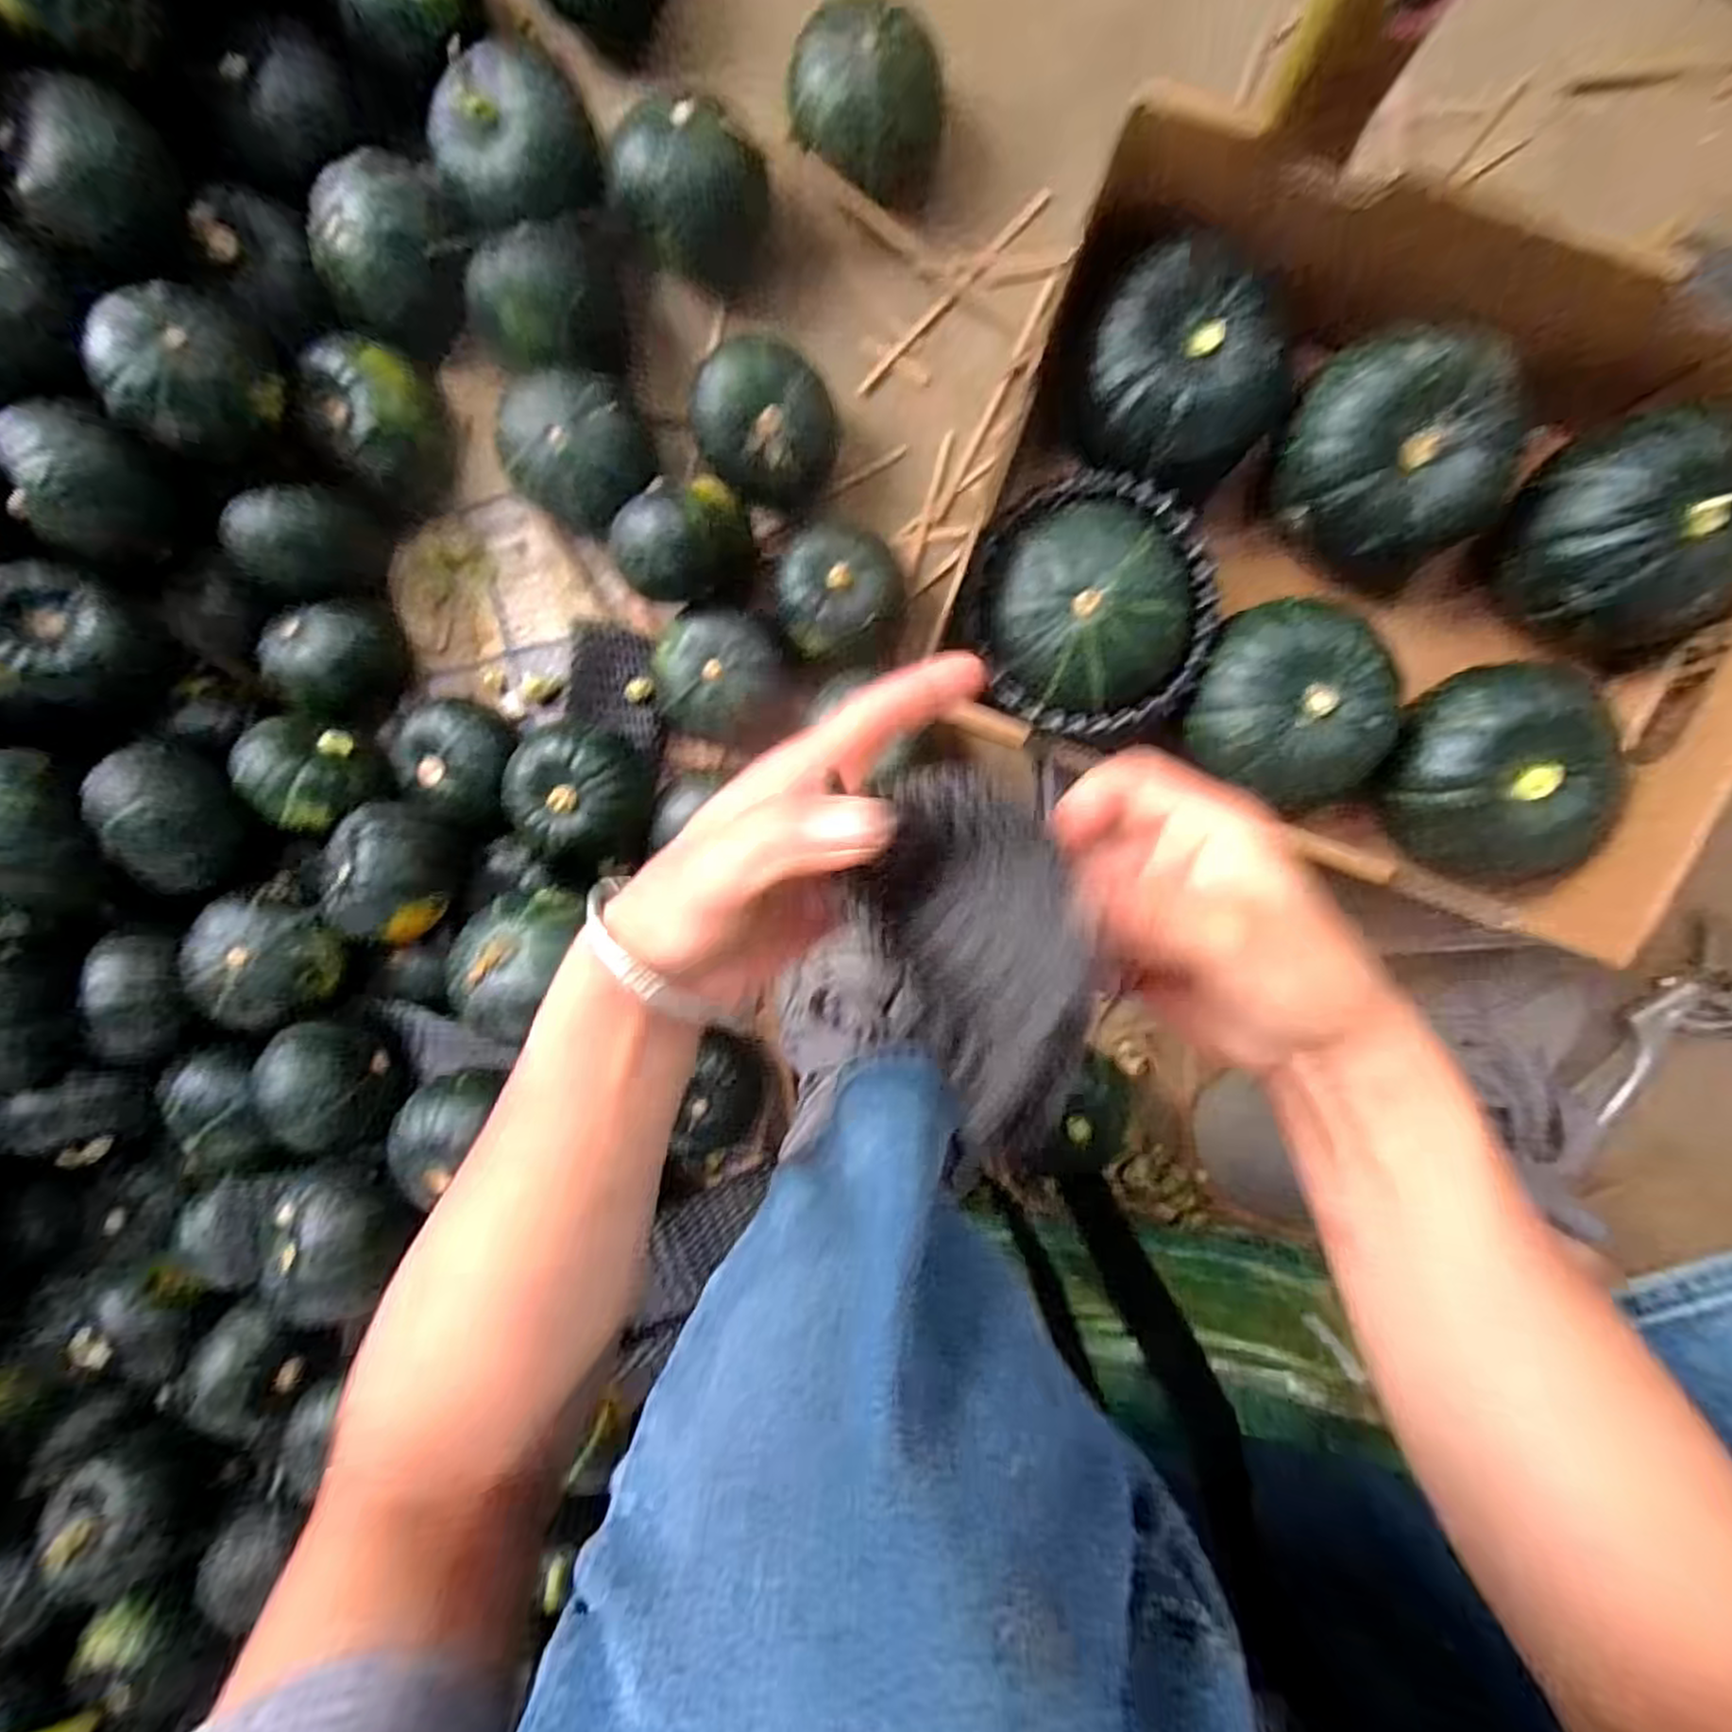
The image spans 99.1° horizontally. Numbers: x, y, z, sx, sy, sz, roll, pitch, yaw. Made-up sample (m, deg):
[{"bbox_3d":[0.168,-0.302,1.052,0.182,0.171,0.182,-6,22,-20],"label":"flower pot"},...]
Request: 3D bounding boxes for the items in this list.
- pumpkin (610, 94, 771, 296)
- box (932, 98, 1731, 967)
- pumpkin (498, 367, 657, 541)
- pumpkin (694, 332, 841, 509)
[{"bbox_3d":[-0.105,-0.416,0.459,0.089,0.077,0.078,-16,96,7],"label":"pumpkin"},{"bbox_3d":[0.229,-0.138,0.349,0.341,0.081,0.261,19,99,2],"label":"box"},{"bbox_3d":[-0.187,-0.269,0.480,0.087,0.064,0.086,1,98,5],"label":"pumpkin"},{"bbox_3d":[-0.063,-0.274,0.472,0.079,0.073,0.082,1,98,5],"label":"pumpkin"}]

